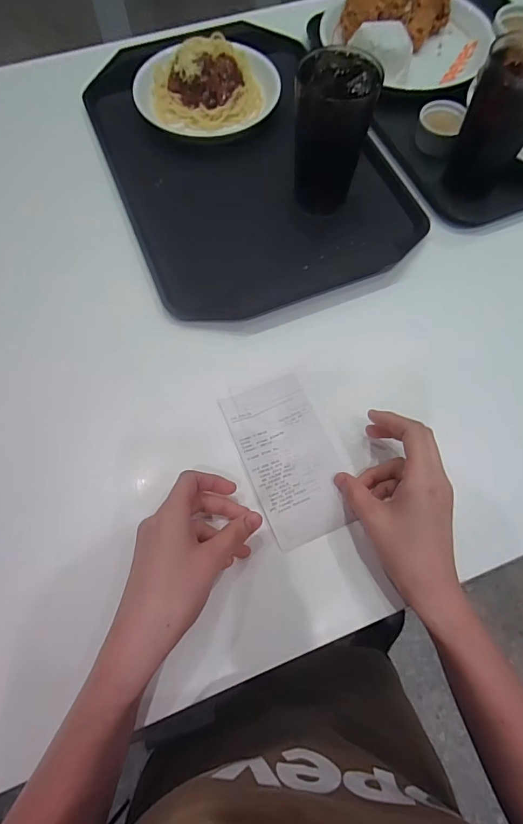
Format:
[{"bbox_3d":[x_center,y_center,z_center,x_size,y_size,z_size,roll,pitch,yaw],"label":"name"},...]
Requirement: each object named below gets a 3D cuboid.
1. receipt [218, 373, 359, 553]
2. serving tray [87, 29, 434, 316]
[{"bbox_3d":[0.023,0.038,0.373,0.078,0.009,0.145,-20,69,-9],"label":"receipt"},{"bbox_3d":[-0.023,-0.297,0.491,0.290,0.040,0.393,-20,70,-9],"label":"serving tray"}]

